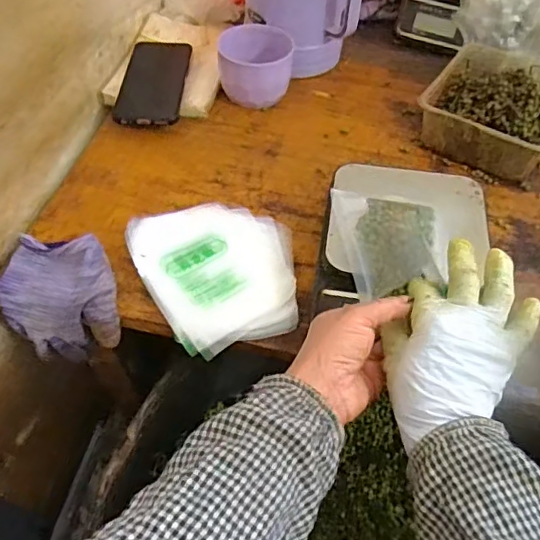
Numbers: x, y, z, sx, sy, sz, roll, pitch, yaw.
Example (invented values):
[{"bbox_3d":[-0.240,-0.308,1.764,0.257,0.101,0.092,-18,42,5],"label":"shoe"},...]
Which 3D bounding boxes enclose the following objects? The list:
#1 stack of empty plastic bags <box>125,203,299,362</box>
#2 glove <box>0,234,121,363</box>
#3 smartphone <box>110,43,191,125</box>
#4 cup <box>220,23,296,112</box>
[{"bbox_3d":[-0.039,-0.003,0.517,0.147,0.022,0.164,-25,58,-26],"label":"stack of empty plastic bags"},{"bbox_3d":[-0.193,0.030,0.524,0.106,0.075,0.097,1,52,-1],"label":"glove"},{"bbox_3d":[-0.143,-0.237,0.694,0.075,0.016,0.167,6,52,-5],"label":"smartphone"},{"bbox_3d":[-0.018,-0.253,0.699,0.086,0.075,0.083,1,52,-1],"label":"cup"}]

